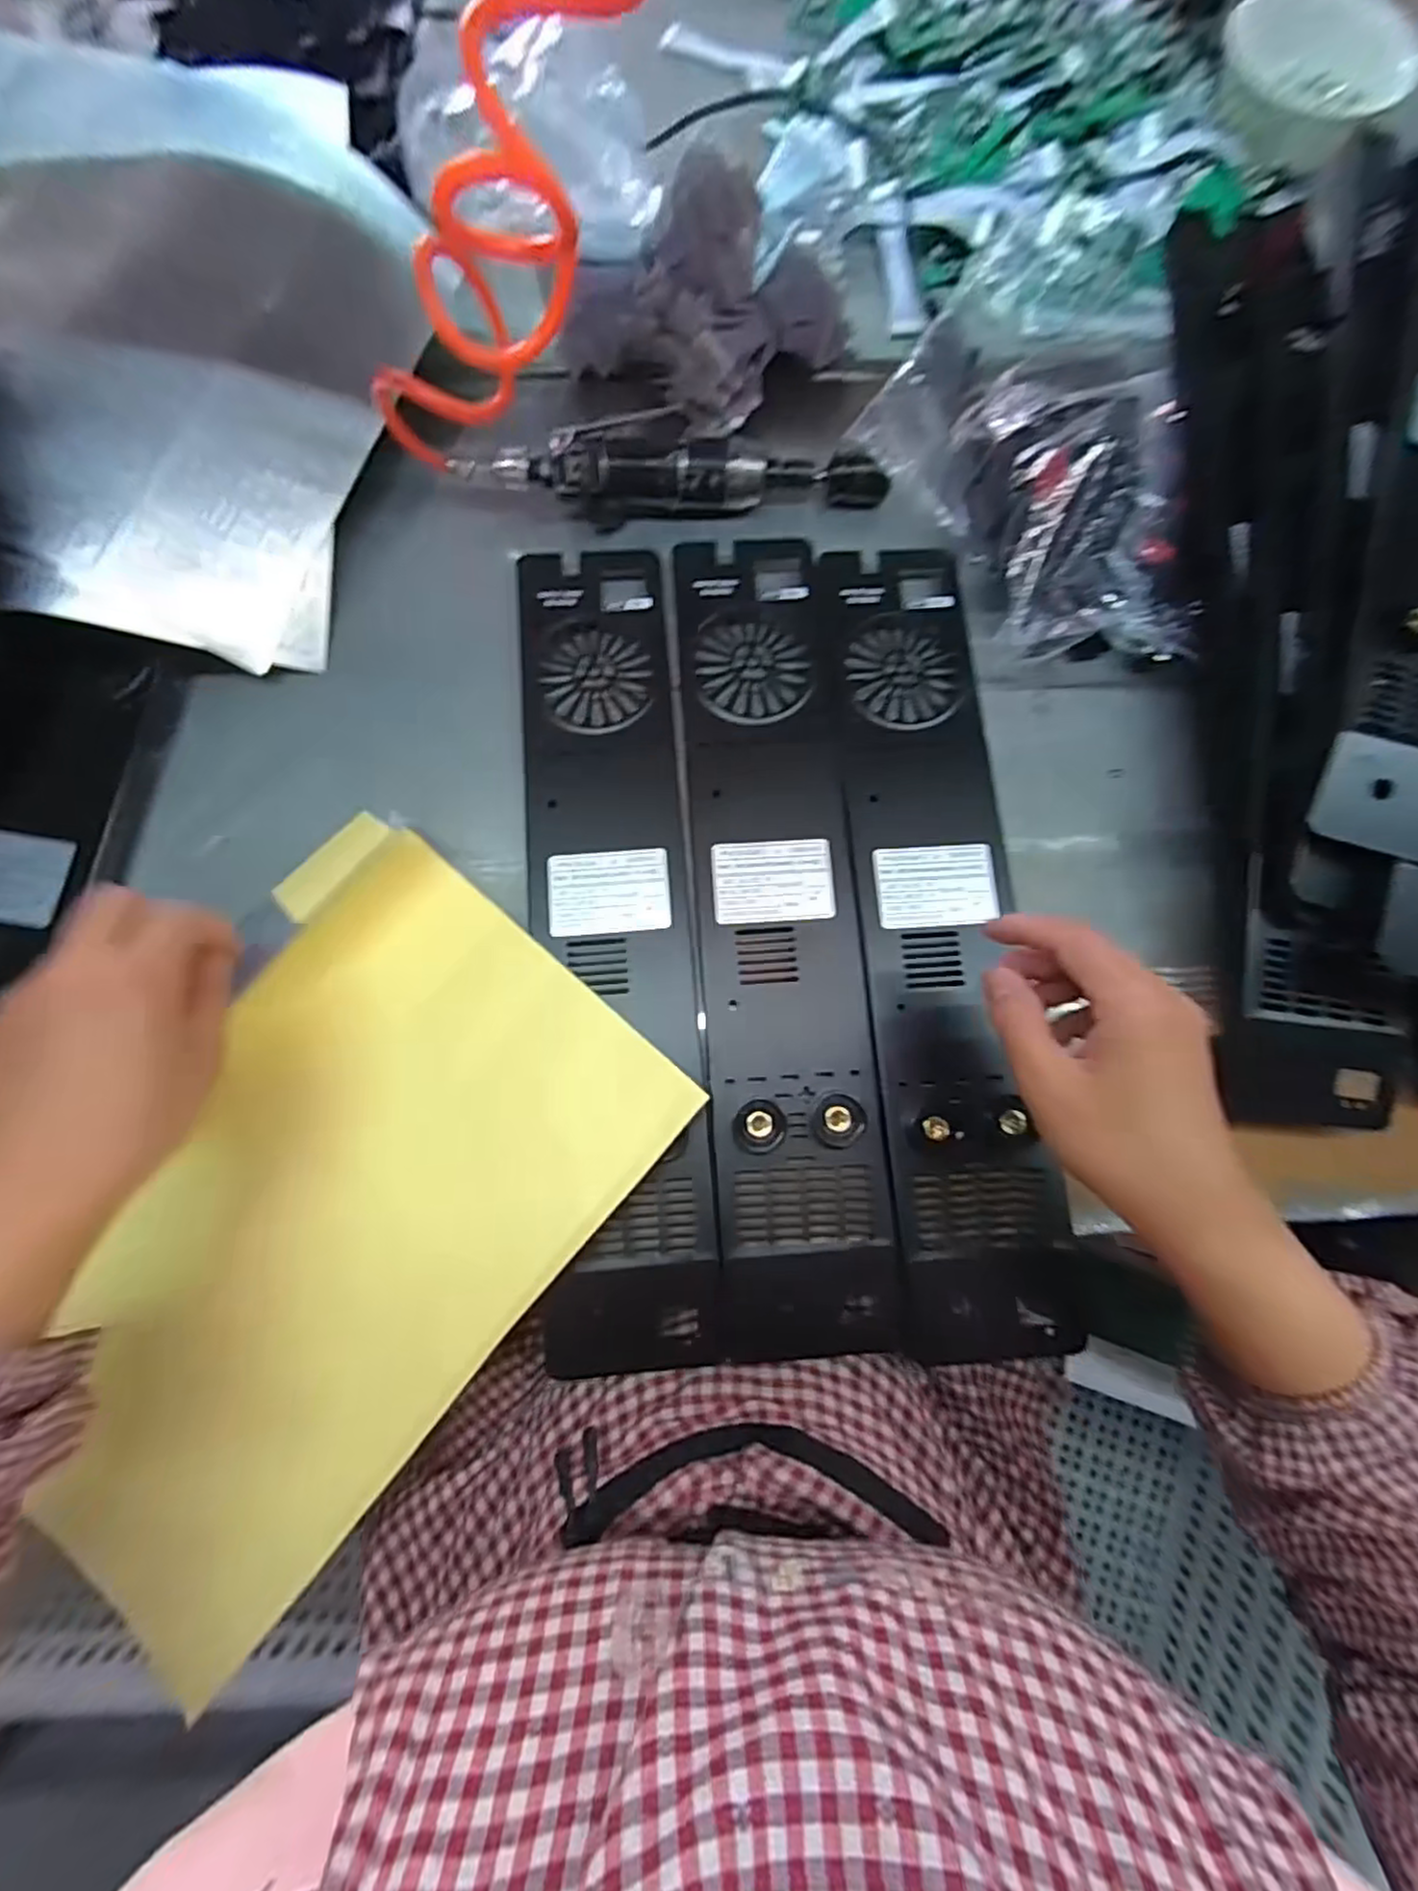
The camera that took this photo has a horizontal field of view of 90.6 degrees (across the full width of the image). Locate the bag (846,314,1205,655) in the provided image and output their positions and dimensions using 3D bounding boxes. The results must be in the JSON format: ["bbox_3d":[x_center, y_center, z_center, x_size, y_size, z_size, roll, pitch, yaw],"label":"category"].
[{"bbox_3d":[0.206,-0.330,0.460,0.202,0.067,0.315,-12,78,-4],"label":"bag"}]

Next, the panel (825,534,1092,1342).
[{"bbox_3d":[0.143,-0.023,0.424,0.103,0.008,0.492,-5,77,-1],"label":"panel"}]

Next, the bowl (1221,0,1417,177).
[{"bbox_3d":[0.460,-0.677,0.547,0.136,0.043,0.139,0,78,-1],"label":"bowl"}]

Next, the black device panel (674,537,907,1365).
[{"bbox_3d":[0.040,-0.020,0.420,0.094,0.012,0.496,-4,77,-1],"label":"black device panel"}]

